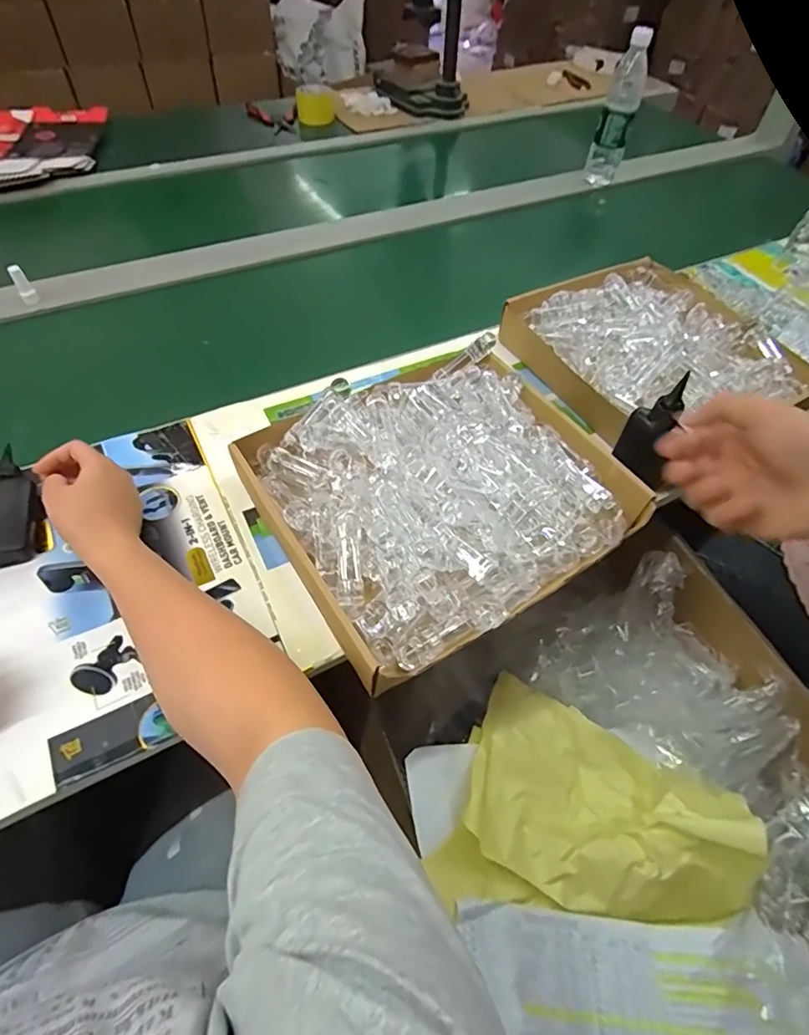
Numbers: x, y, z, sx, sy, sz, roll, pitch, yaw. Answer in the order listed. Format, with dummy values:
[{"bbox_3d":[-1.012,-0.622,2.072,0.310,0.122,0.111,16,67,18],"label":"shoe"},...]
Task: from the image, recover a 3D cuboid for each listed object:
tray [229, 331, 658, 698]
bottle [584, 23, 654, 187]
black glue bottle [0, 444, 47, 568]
[{"bbox_3d":[0.036,-0.032,0.505,0.319,0.084,0.285,-26,60,-21],"label":"tray"},{"bbox_3d":[0.397,-0.744,0.967,0.066,0.229,0.055,16,55,8],"label":"bottle"},{"bbox_3d":[-0.387,-0.012,0.501,0.063,0.028,0.129,-16,56,-14],"label":"black glue bottle"}]

